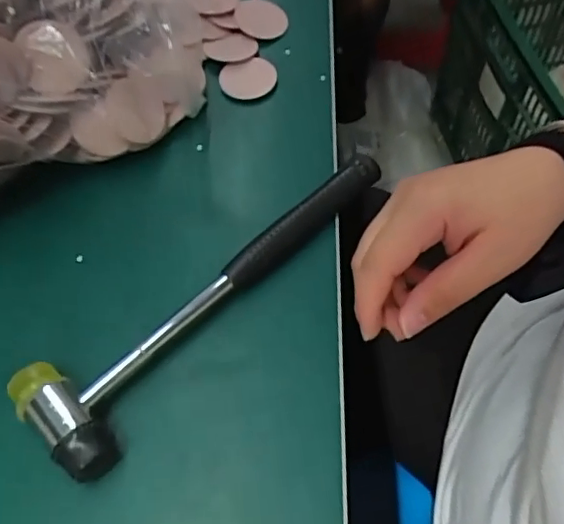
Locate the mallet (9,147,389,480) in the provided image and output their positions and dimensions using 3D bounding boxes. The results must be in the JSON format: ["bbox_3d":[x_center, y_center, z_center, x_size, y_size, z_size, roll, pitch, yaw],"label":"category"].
[{"bbox_3d":[-0.044,0.007,0.357,0.068,0.031,0.261,34,68,21],"label":"mallet"}]

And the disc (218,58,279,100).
[{"bbox_3d":[-0.026,-0.146,0.461,0.041,0.010,0.039,-2,60,3],"label":"disc"}]

